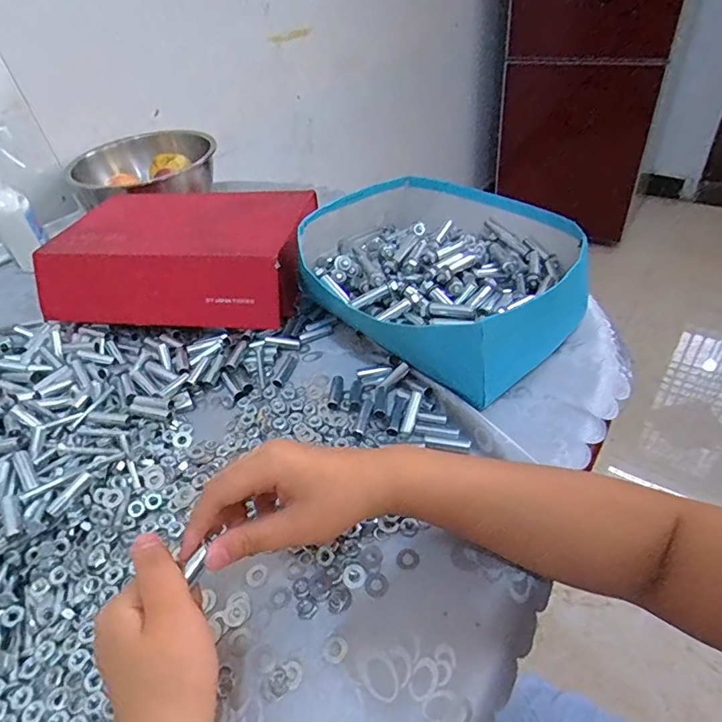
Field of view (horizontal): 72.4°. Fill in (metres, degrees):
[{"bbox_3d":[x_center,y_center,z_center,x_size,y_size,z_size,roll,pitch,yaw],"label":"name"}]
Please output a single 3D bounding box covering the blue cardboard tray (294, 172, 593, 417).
[{"bbox_3d":[0.081,-0.098,0.546,0.261,0.093,0.290,-33,49,-26],"label":"blue cardboard tray"}]

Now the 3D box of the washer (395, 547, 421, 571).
[{"bbox_3d":[0.034,0.144,0.361,0.017,0.004,0.016,-4,43,3],"label":"washer"}]

